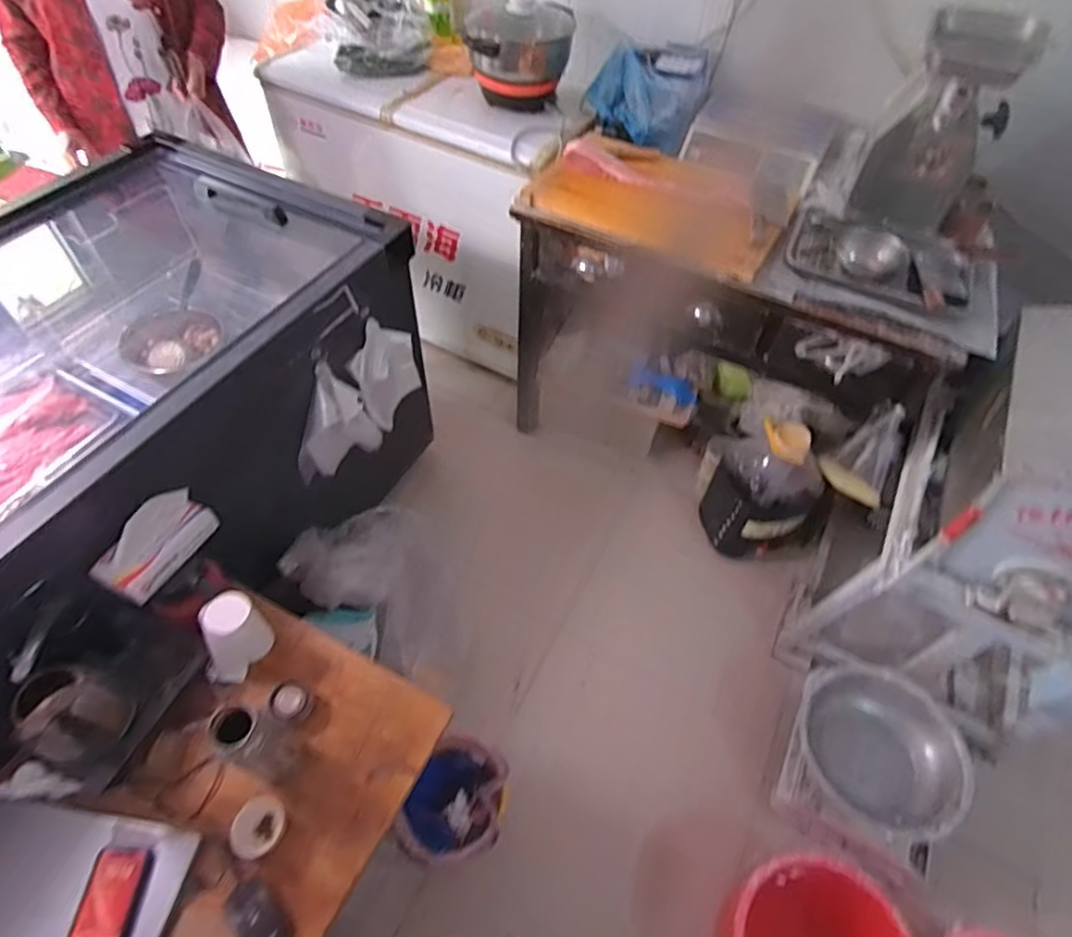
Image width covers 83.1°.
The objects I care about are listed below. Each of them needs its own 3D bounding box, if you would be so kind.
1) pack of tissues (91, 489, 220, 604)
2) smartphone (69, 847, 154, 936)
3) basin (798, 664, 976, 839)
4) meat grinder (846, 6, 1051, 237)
[{"bbox_3d":[-0.621,0.122,0.992,0.068,0.089,0.181,25,56,15],"label":"pack of tissues"},{"bbox_3d":[-0.596,0.615,0.843,0.079,0.011,0.144,3,53,-1],"label":"smartphone"},{"bbox_3d":[0.793,0.618,1.377,0.355,0.102,0.334,1,53,-2],"label":"basin"},{"bbox_3d":[0.871,-0.722,1.332,0.219,0.401,0.348,28,57,17],"label":"meat grinder"}]

